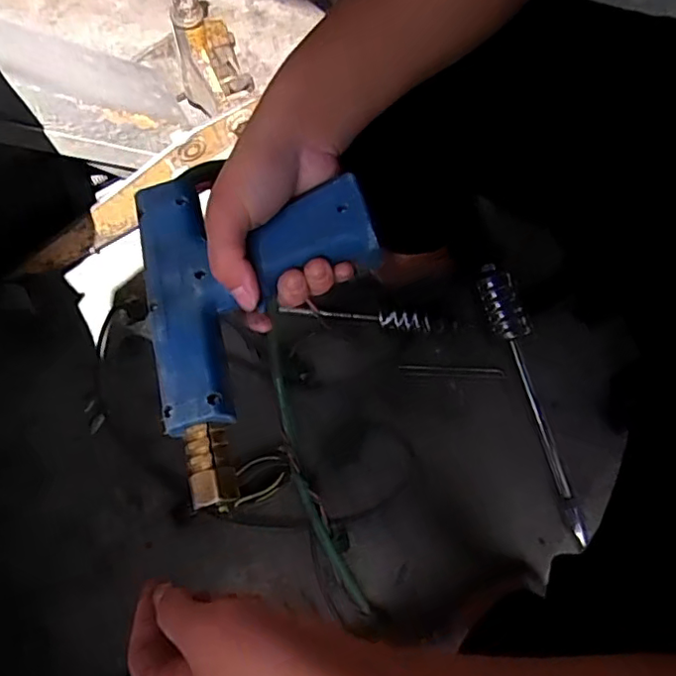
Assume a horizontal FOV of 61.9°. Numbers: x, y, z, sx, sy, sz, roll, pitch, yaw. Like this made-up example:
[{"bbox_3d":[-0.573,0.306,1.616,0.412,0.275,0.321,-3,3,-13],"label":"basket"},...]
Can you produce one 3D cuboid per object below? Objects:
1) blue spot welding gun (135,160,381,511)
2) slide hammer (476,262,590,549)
[{"bbox_3d":[-0.044,-0.024,0.350,0.144,0.032,0.223,-13,73,-3],"label":"blue spot welding gun"},{"bbox_3d":[0.289,0.091,0.856,0.053,0.060,0.427,-17,87,-5],"label":"slide hammer"}]

